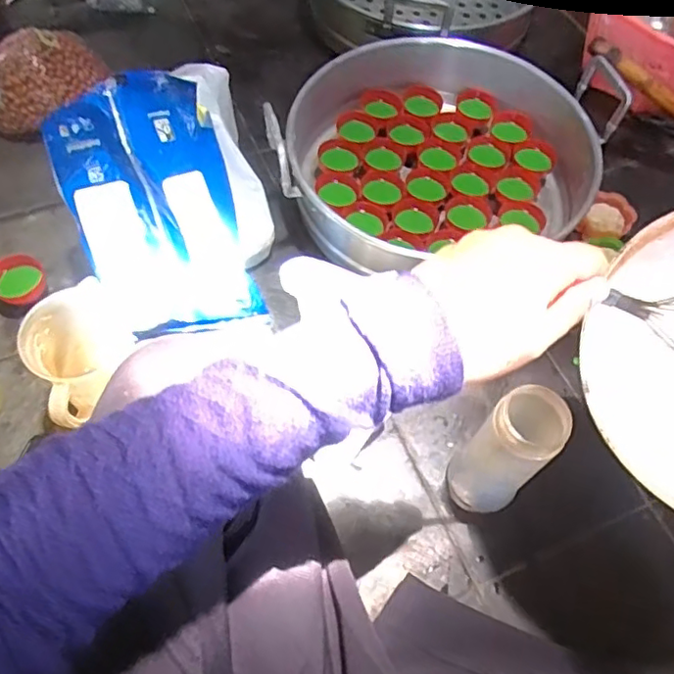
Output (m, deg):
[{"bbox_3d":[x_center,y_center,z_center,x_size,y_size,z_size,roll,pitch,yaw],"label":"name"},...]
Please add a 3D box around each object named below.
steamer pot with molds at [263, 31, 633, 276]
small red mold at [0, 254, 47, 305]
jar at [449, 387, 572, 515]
[{"bbox_3d":[0.132,-0.228,0.732,0.347,0.111,0.337,2,60,-3],"label":"steamer pot with molds"},{"bbox_3d":[-0.347,-0.062,0.654,0.047,0.027,0.054,39,65,17],"label":"small red mold"},{"bbox_3d":[0.149,0.102,0.528,0.060,0.157,0.057,2,60,-3],"label":"jar"}]

